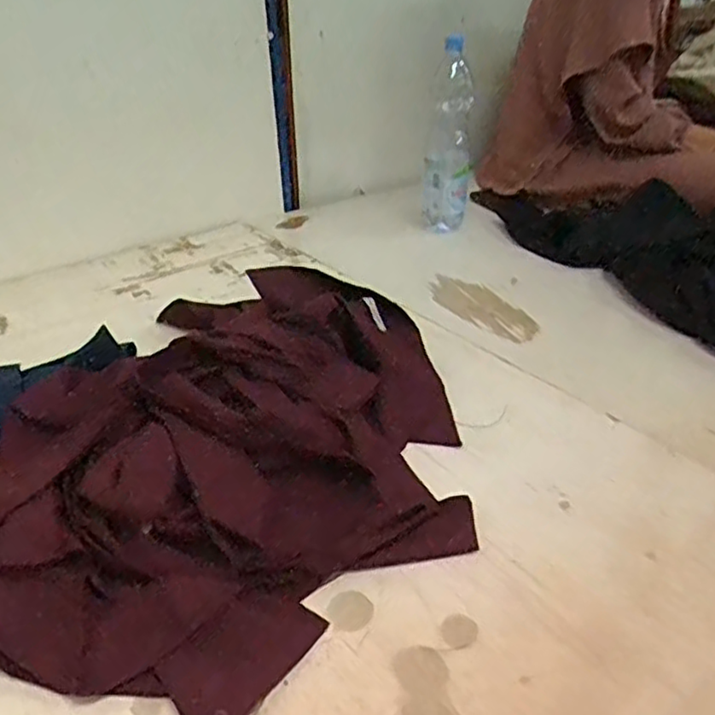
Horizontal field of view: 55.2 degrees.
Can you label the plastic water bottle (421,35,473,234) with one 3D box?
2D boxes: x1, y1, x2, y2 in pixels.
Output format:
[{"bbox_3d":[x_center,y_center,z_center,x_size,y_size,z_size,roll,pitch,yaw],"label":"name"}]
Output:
[{"bbox_3d":[0.171,-0.402,1.275,0.088,0.326,0.098,3,31,6],"label":"plastic water bottle"}]

